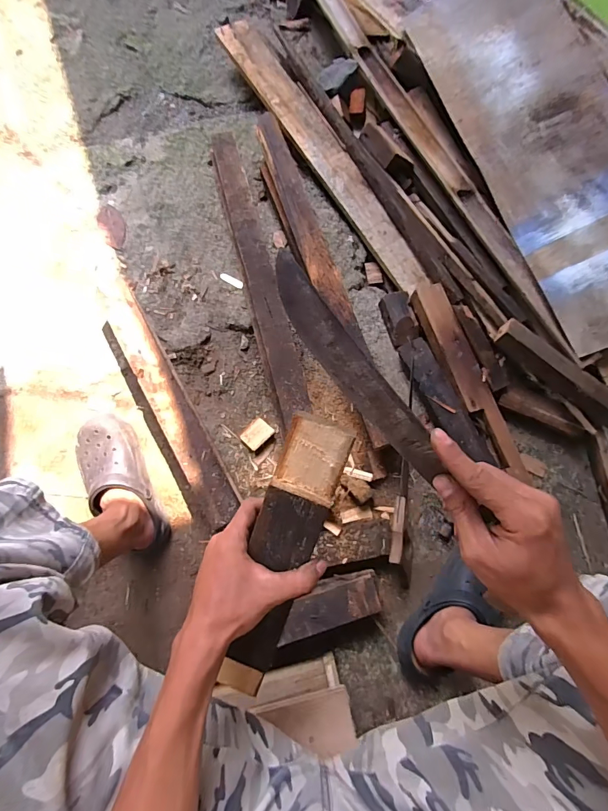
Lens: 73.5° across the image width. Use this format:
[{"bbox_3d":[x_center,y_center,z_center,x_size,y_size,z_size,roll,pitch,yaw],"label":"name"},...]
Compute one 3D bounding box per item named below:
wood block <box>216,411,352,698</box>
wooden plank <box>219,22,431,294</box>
[{"bbox_3d":[-0.024,0.160,0.389,0.059,0.031,0.307,16,103,3],"label":"wood block"},{"bbox_3d":[0.036,-0.635,1.000,0.097,0.020,0.861,-31,79,-3],"label":"wooden plank"}]

